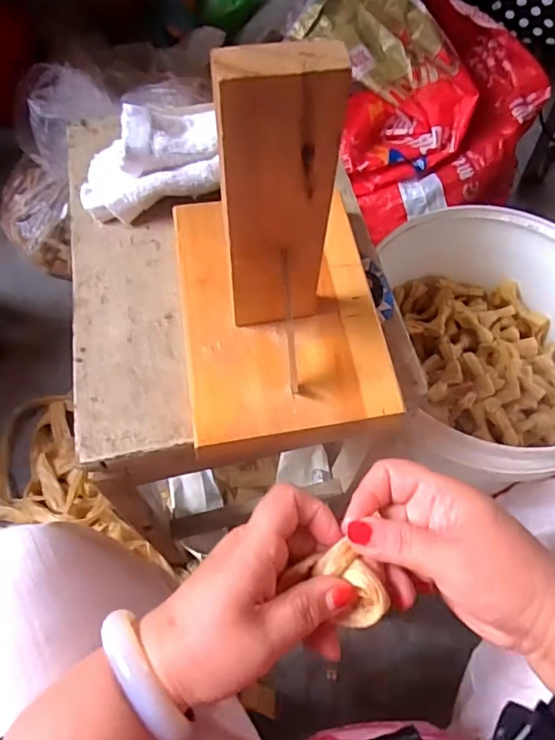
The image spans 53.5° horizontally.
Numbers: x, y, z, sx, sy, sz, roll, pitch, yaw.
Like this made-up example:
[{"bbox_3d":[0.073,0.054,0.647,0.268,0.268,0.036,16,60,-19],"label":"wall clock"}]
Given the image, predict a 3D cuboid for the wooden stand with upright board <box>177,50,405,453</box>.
[{"bbox_3d":[0.004,-0.088,0.324,0.139,0.204,0.199,-7,63,-5],"label":"wooden stand with upright board"}]

